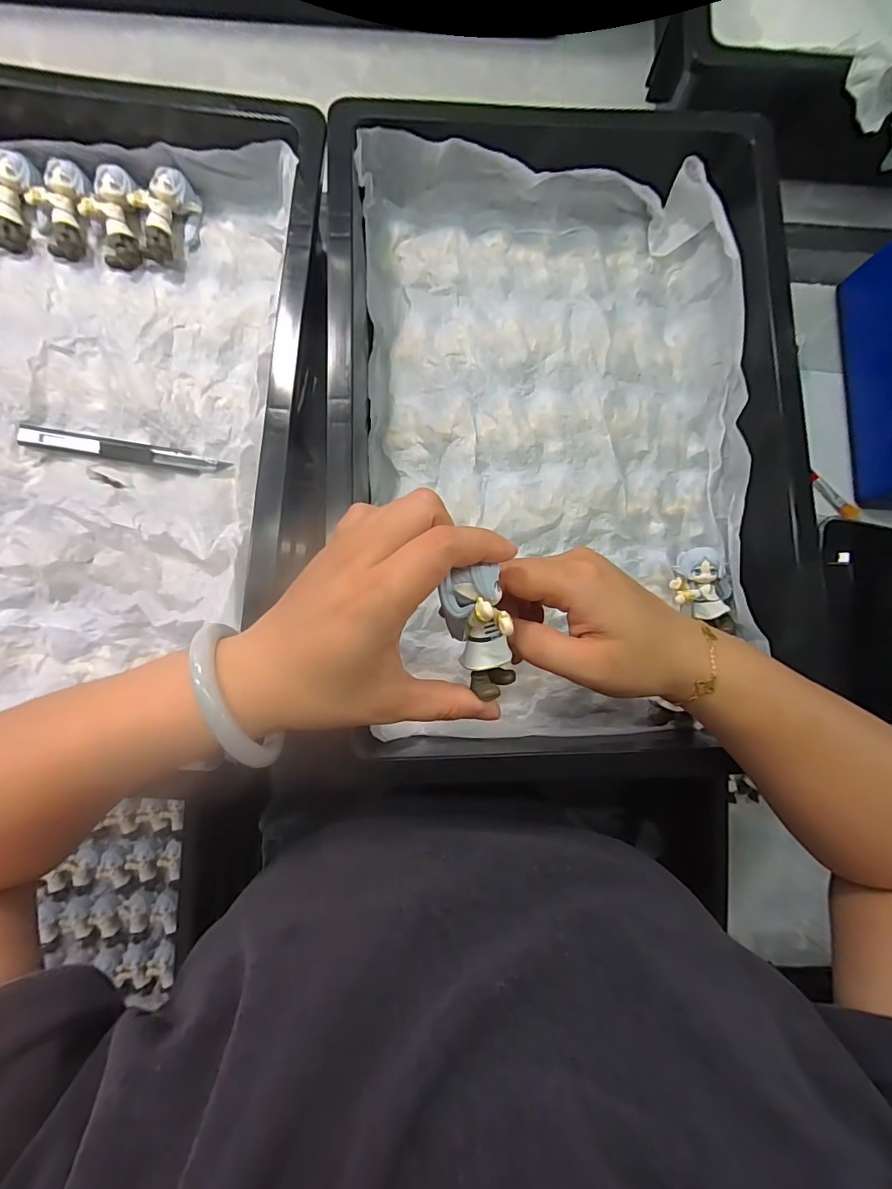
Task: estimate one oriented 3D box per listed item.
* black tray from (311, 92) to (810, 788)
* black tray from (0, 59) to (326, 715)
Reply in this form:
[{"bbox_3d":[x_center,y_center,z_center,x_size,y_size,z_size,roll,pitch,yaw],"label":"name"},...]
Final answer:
[{"bbox_3d":[0.078,-0.094,0.331,0.301,0.069,0.473,-1,86,-2],"label":"black tray"},{"bbox_3d":[-0.248,-0.135,0.309,0.316,0.077,0.427,1,84,-4],"label":"black tray"}]

